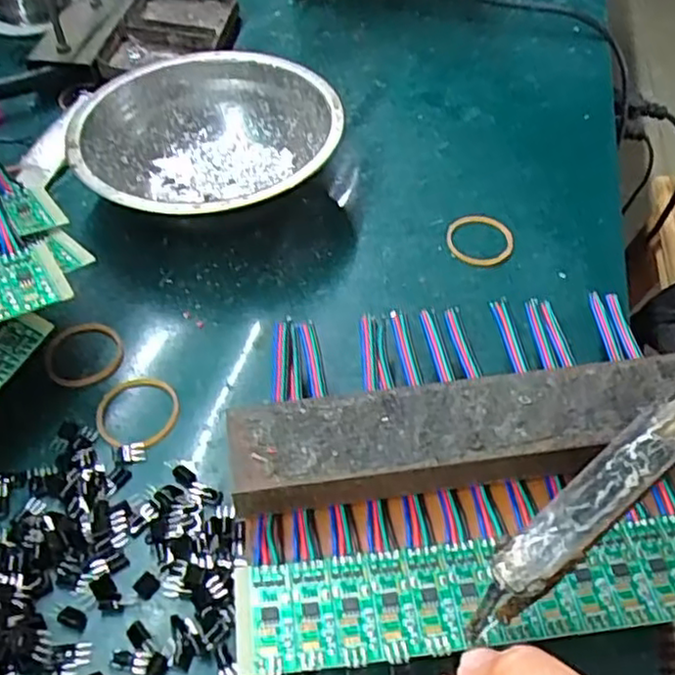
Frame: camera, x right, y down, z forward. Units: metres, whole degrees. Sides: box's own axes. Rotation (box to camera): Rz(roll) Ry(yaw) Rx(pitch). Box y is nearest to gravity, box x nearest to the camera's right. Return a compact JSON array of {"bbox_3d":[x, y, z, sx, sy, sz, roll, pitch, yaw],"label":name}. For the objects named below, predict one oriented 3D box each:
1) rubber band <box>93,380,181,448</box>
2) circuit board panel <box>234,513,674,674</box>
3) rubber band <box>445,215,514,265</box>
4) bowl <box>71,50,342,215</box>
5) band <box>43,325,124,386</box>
[{"bbox_3d":[-0.078,0.028,0.273,0.032,0.004,0.033,0,50,-1],"label":"rubber band"},{"bbox_3d":[0.053,0.076,0.213,0.163,0.004,0.033,-5,51,-4],"label":"circuit board panel"},{"bbox_3d":[0.068,-0.048,0.335,0.030,0.004,0.033,0,50,-1],"label":"rubber band"},{"bbox_3d":[-0.063,-0.091,0.347,0.121,0.041,0.123,0,50,-1],"label":"bowl"},{"bbox_3d":[-0.106,0.006,0.292,0.030,0.004,0.033,-4,50,-4],"label":"band"}]

